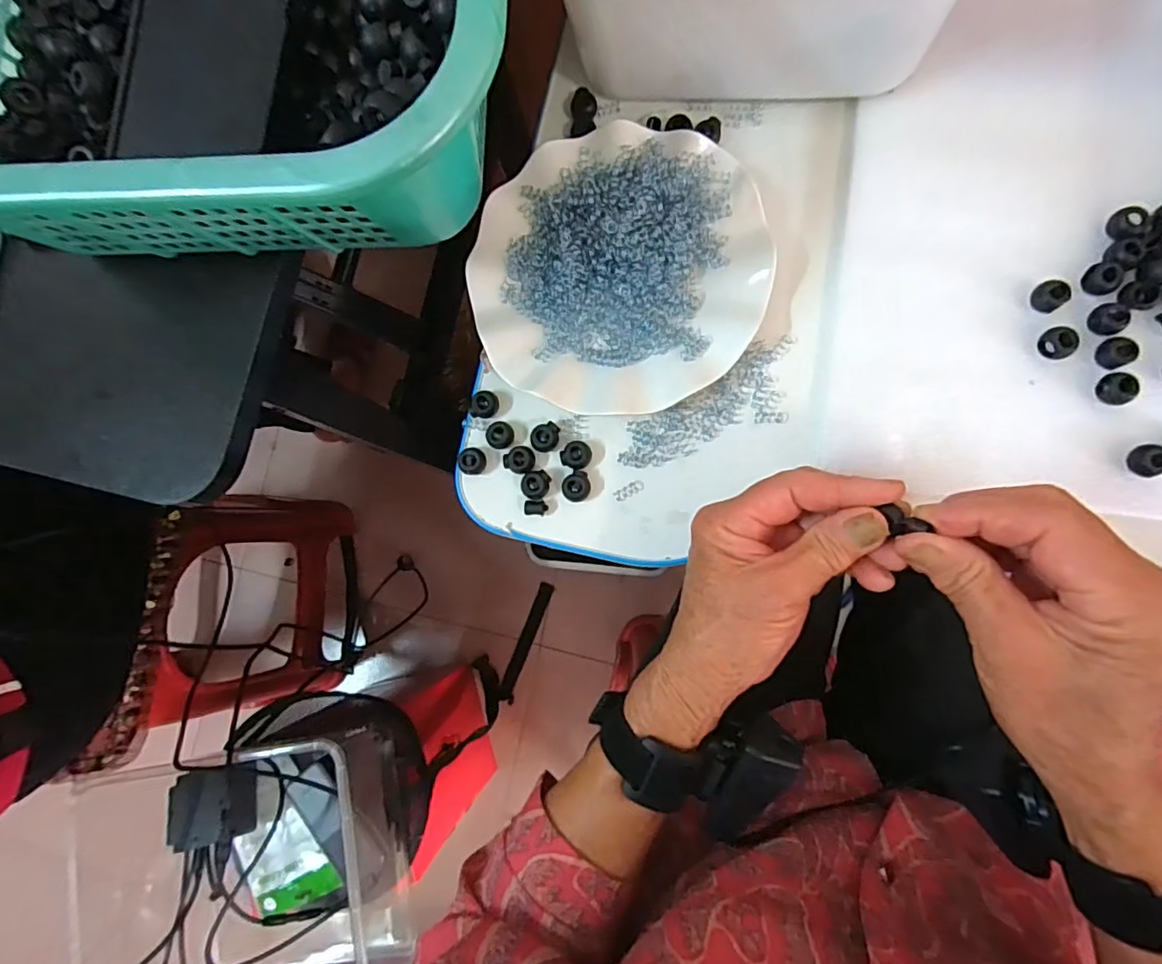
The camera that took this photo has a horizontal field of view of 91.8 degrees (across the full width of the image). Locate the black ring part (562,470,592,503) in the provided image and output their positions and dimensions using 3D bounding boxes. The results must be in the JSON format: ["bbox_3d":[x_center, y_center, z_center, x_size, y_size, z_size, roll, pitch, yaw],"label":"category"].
[{"bbox_3d":[-0.002,0.003,0.351,0.018,0.010,0.017,-1,84,8],"label":"black ring part"}]

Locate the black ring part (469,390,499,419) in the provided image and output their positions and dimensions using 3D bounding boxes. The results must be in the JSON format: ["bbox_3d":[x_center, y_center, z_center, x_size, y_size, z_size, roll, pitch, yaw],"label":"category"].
[{"bbox_3d":[-0.062,-0.050,0.365,0.016,0.012,0.018,12,86,9],"label":"black ring part"}]

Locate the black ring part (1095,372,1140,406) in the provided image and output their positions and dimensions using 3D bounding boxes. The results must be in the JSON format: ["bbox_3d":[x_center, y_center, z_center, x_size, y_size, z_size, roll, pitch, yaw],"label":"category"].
[{"bbox_3d":[0.295,-0.051,0.310,0.017,0.007,0.017,-1,84,8],"label":"black ring part"}]

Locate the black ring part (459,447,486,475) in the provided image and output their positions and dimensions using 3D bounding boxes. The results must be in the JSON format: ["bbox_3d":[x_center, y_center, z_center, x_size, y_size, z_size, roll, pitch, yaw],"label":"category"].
[{"bbox_3d":[-0.070,-0.013,0.361,0.014,0.013,0.017,20,87,9],"label":"black ring part"}]

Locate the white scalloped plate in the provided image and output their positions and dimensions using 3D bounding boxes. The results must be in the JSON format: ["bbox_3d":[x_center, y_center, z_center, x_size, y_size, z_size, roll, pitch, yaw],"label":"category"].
[{"bbox_3d":[0.023,-0.132,0.353,0.177,0.030,0.177,-1,84,8],"label":"white scalloped plate"}]

